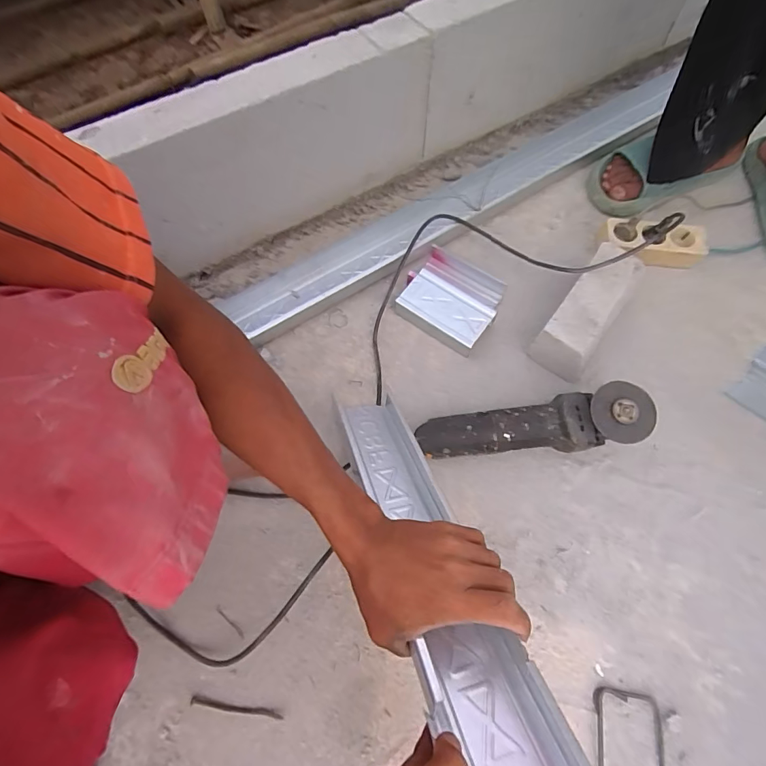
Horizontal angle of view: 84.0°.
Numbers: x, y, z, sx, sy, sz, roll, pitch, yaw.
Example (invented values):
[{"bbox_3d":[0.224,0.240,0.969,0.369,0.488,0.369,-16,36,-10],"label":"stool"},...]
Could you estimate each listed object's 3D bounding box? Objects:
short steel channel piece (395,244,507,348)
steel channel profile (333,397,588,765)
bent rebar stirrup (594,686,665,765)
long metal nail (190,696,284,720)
[{"bbox_3d":[0.106,-0.133,0.654,0.149,0.031,0.132,34,70,14],"label":"short steel channel piece"},{"bbox_3d":[0.043,0.156,0.385,0.084,0.041,0.486,-17,35,-7],"label":"steel channel profile"},{"bbox_3d":[0.254,0.384,0.432,0.067,0.007,0.117,7,66,4],"label":"bent rebar stirrup"},{"bbox_3d":[-0.155,0.344,0.449,0.098,0.004,0.008,7,66,4],"label":"long metal nail"}]

